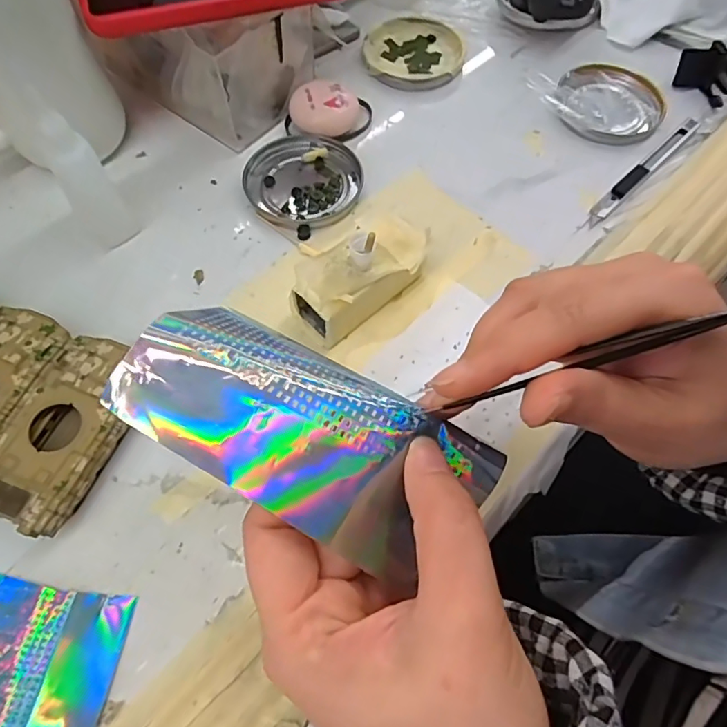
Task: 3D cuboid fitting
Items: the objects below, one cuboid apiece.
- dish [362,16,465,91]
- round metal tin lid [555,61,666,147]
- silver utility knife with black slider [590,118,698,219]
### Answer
[{"bbox_3d":[0.040,-0.251,0.414,0.076,0.010,0.081,0,63,0],"label":"dish"},{"bbox_3d":[0.185,-0.197,0.386,0.077,0.016,0.081,0,63,0],"label":"round metal tin lid"},{"bbox_3d":[0.200,-0.141,0.361,0.012,0.006,0.125,41,70,18],"label":"silver utility knife with black slider"}]

